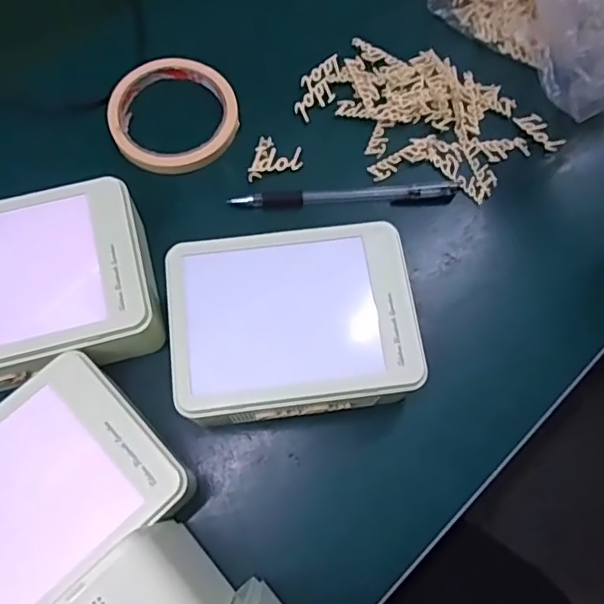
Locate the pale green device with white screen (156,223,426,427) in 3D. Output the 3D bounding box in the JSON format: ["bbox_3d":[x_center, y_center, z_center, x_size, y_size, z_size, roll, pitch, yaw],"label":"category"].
[{"bbox_3d":[-0.005,0.015,0.341,0.138,0.047,0.106,-7,69,-3],"label":"pale green device with white screen"}]

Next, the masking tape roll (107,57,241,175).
[{"bbox_3d":[-0.095,-0.139,0.418,0.091,0.011,0.094,0,69,0],"label":"masking tape roll"}]

